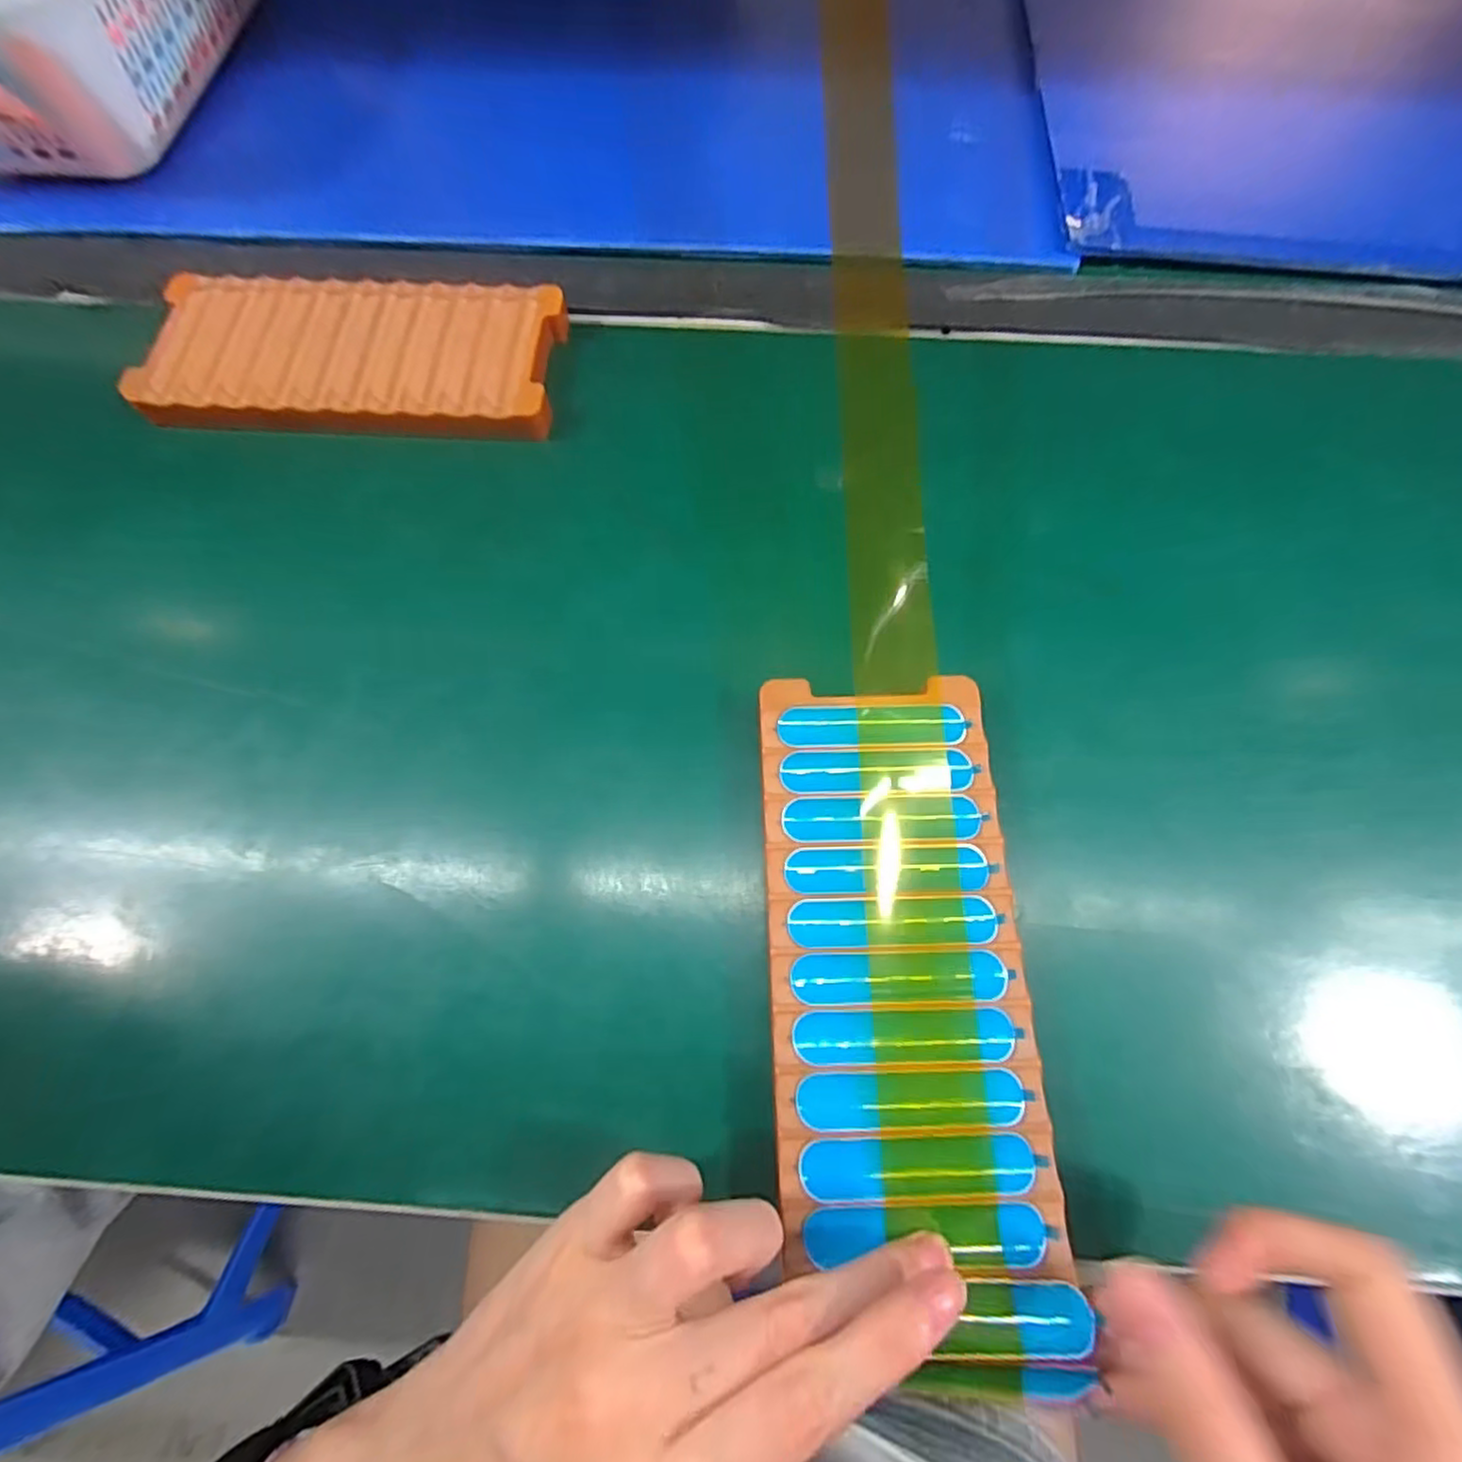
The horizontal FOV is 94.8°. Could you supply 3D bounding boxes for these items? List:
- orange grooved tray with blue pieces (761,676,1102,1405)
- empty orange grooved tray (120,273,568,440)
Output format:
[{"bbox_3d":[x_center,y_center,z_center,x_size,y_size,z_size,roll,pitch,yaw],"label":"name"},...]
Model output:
[{"bbox_3d":[0.050,0.072,0.195,0.078,0.008,0.185,-5,69,-1],"label":"orange grooved tray with blue pieces"},{"bbox_3d":[-0.164,-0.165,0.295,0.175,0.014,0.080,3,71,1],"label":"empty orange grooved tray"}]

